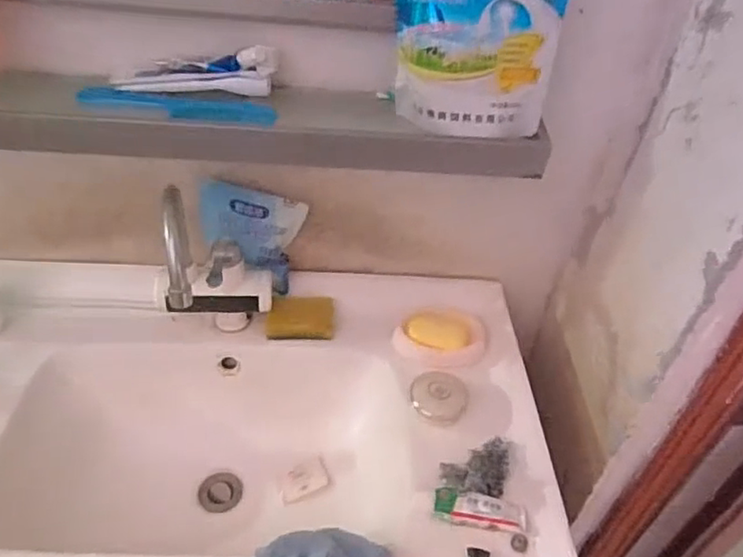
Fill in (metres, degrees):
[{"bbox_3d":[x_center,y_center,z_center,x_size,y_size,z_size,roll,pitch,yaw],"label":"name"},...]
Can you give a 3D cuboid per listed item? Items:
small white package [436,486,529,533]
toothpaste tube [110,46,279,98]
[{"bbox_3d":[0.125,0.258,0.688,0.110,0.021,0.038,15,42,-11],"label":"small white package"},{"bbox_3d":[-0.191,-0.230,0.682,0.173,0.055,0.032,4,43,-3],"label":"toothpaste tube"}]

